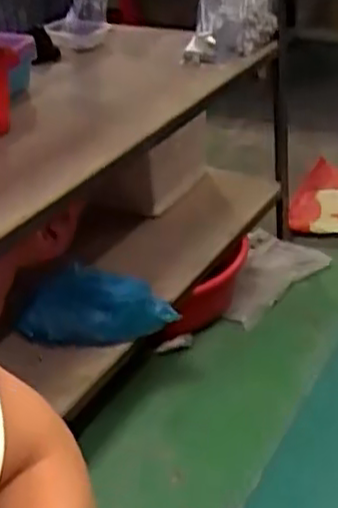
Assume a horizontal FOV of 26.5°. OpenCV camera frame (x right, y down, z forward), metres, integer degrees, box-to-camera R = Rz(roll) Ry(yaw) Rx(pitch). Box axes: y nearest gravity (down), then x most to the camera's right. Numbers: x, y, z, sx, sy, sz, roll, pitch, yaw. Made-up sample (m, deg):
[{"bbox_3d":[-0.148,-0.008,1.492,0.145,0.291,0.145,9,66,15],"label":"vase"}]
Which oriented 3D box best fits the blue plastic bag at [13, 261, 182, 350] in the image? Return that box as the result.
[{"bbox_3d":[-0.155,0.098,1.356,0.298,0.130,0.104,-5,28,29],"label":"blue plastic bag"}]

